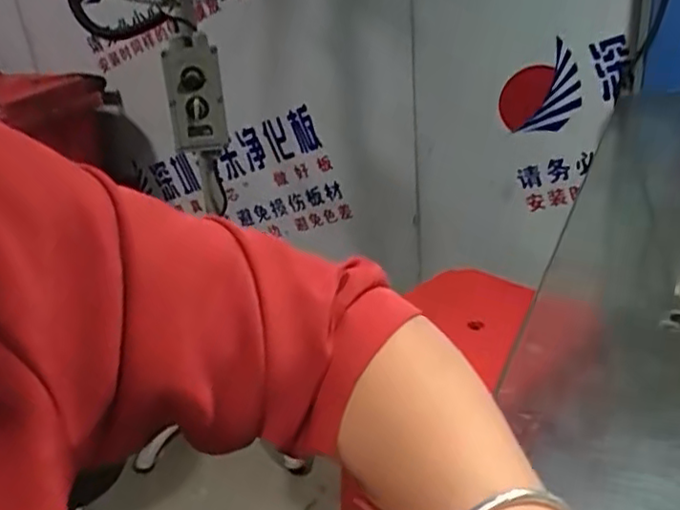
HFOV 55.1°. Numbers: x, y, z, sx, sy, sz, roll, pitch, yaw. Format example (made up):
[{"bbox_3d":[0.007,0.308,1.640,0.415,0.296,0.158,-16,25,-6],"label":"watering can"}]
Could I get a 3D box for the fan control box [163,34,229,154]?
[{"bbox_3d":[-0.283,-0.309,1.284,0.100,0.221,0.082,-10,27,-11],"label":"fan control box"}]

